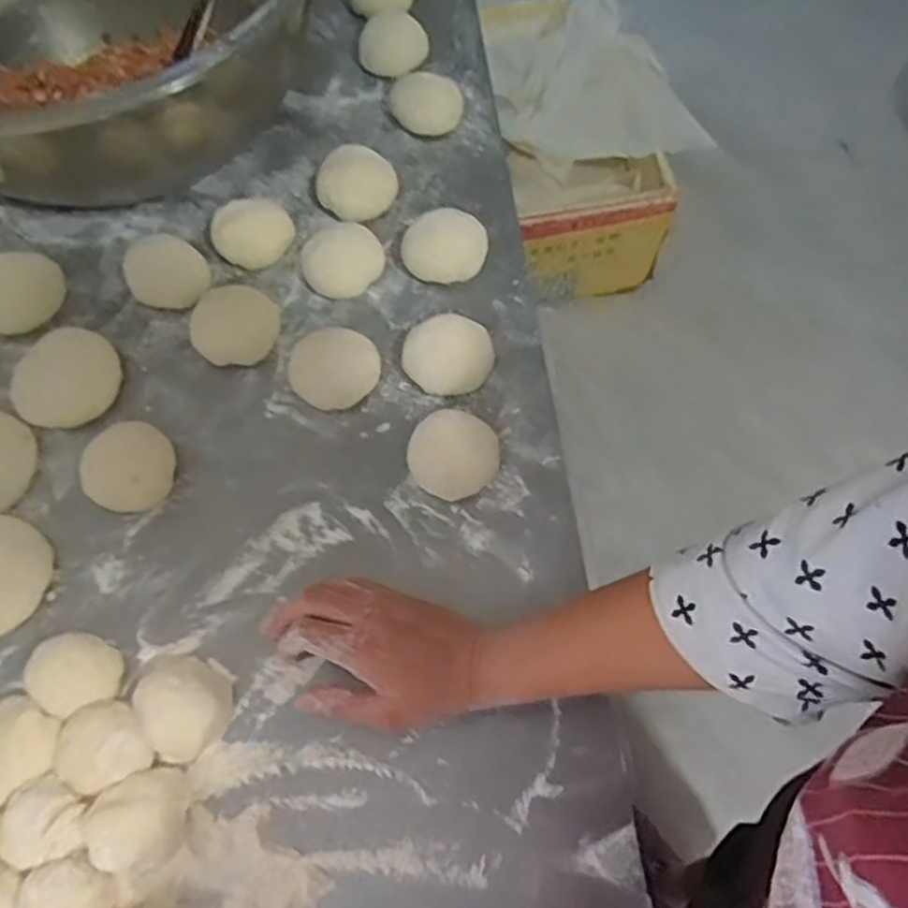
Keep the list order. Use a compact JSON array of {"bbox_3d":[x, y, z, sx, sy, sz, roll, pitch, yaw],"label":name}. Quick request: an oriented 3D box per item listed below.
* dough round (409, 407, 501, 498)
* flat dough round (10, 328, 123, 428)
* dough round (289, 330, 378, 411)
[{"bbox_3d":[0.002,0.000,0.551,0.061,0.039,0.062,0,67,0],"label":"dough round"},{"bbox_3d":[-0.298,-0.058,0.571,0.070,0.019,0.079,40,73,16],"label":"flat dough round"},{"bbox_3d":[-0.091,-0.066,0.573,0.068,0.035,0.059,-37,72,-14],"label":"dough round"}]

